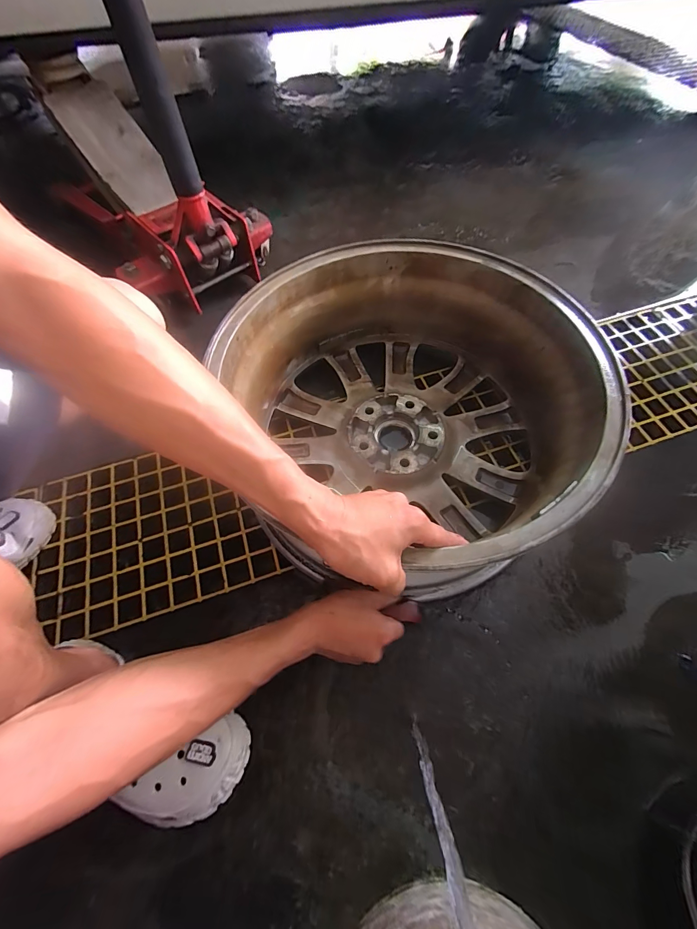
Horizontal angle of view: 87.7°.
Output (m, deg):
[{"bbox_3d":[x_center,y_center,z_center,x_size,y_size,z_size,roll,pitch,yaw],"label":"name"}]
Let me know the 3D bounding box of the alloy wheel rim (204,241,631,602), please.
[{"bbox_3d":[0.078,-0.078,0.519,0.465,0.199,0.471,-1,61,2],"label":"alloy wheel rim"}]

